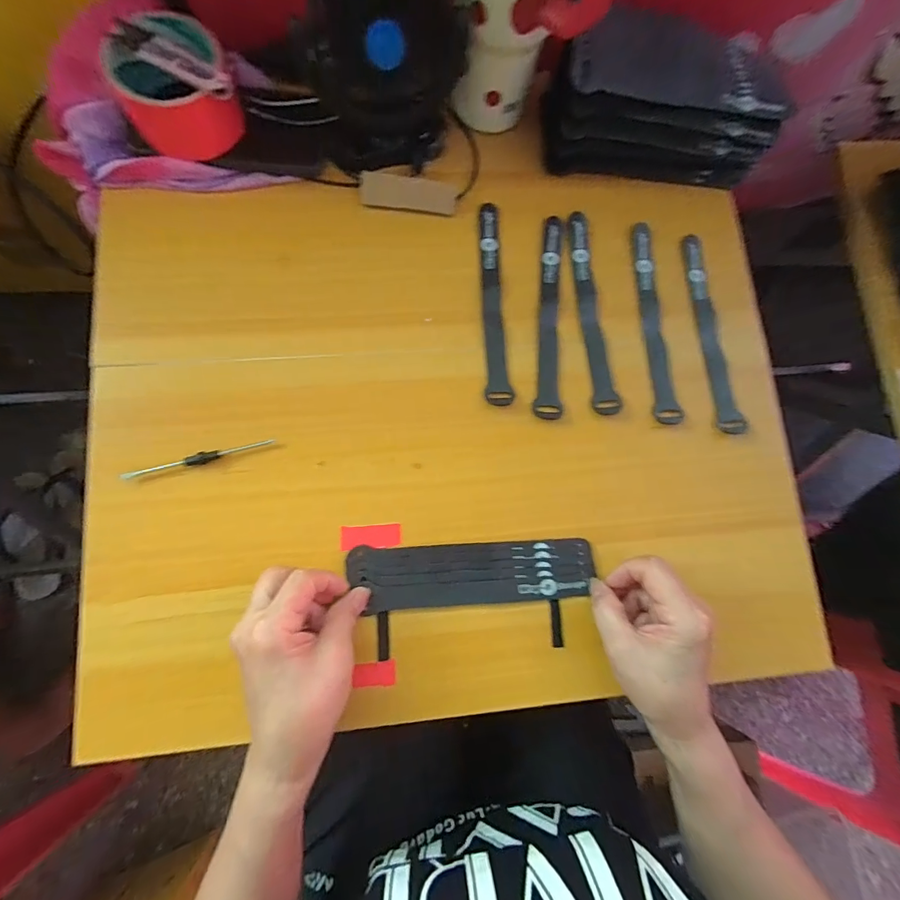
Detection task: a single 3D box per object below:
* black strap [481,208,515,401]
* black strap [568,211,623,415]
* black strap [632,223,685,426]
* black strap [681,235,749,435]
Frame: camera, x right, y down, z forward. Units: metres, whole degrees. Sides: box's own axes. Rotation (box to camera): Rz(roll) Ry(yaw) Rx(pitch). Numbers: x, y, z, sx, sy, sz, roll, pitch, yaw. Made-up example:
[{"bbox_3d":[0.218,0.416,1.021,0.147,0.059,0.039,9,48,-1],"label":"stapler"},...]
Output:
[{"bbox_3d":[0.039,-0.134,0.374,0.023,0.008,0.192,-3,81,-5],"label":"black strap"},{"bbox_3d":[0.129,-0.127,0.375,0.021,0.007,0.192,-5,81,-6],"label":"black strap"},{"bbox_3d":[0.185,-0.115,0.374,0.019,0.010,0.184,-3,81,-5],"label":"black strap"},{"bbox_3d":[0.241,-0.109,0.381,0.020,0.006,0.190,-7,82,-6],"label":"black strap"}]

